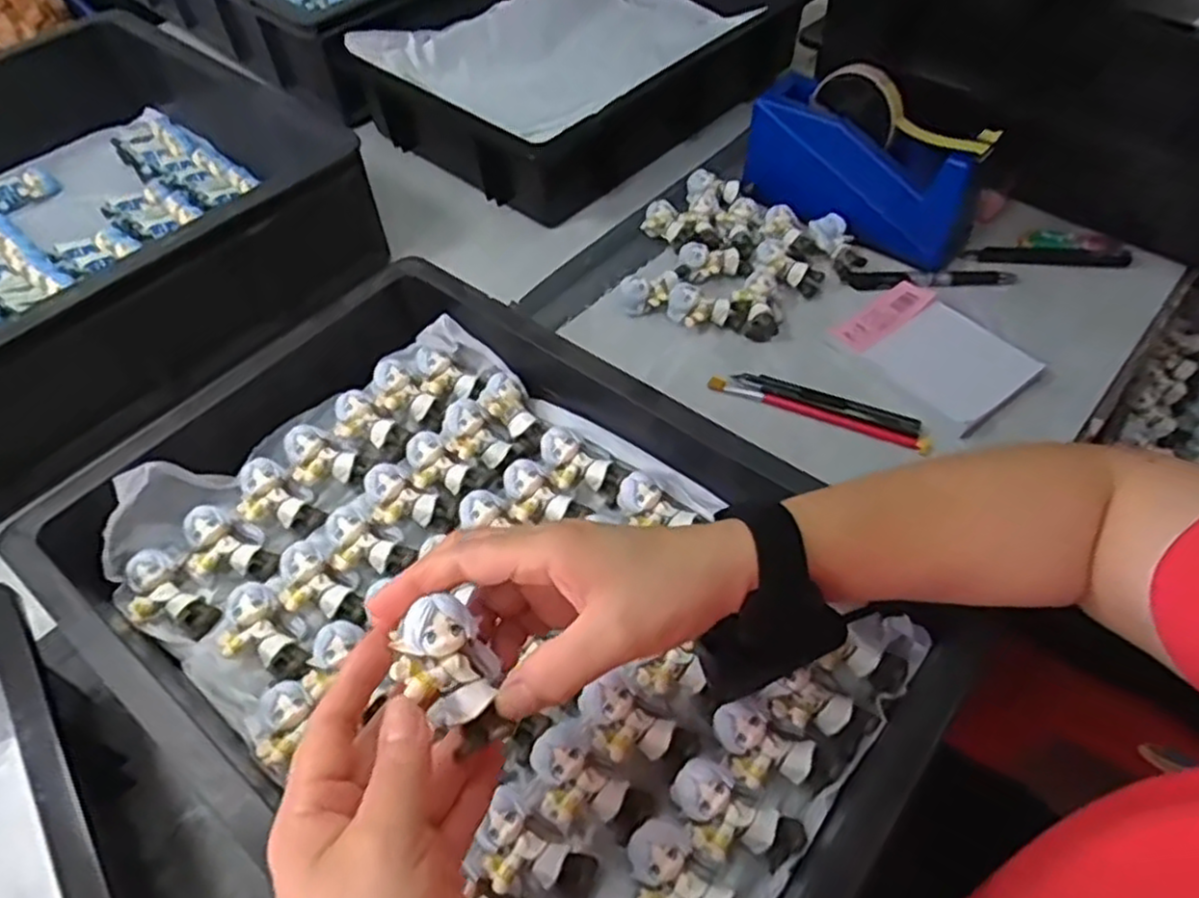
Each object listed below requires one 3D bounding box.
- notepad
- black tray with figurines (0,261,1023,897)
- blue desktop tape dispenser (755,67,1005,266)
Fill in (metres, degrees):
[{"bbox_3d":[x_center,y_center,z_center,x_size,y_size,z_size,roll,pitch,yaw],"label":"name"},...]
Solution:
[{"bbox_3d":[0.257,-0.077,0.569,0.086,0.009,0.131,-34,58,-11],"label":"notepad"},{"bbox_3d":[-0.066,0.079,0.421,0.466,0.074,0.314,31,59,23],"label":"black tray with figurines"},{"bbox_3d":[0.226,-0.250,0.635,0.199,0.127,0.064,33,60,24],"label":"blue desktop tape dispenser"}]

